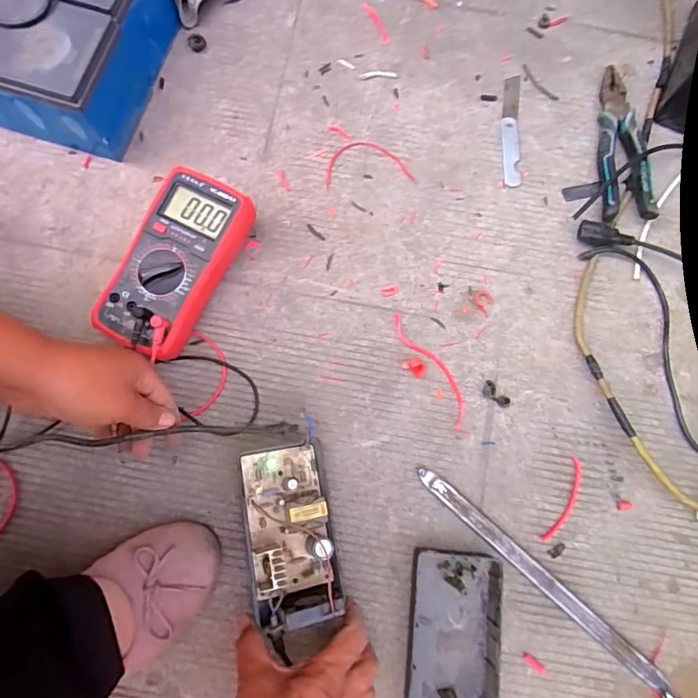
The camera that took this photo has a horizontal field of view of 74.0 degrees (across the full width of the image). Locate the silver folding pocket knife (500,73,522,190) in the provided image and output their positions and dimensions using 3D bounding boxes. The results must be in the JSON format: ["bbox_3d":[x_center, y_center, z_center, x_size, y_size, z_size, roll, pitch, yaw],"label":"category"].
[{"bbox_3d":[0.192,-0.259,0.548,0.022,0.005,0.147,4,78,0],"label":"silver folding pocket knife"}]

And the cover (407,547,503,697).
[{"bbox_3d":[0.095,0.267,0.423,0.080,0.028,0.150,6,78,0],"label":"cover"}]

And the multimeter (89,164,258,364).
[{"bbox_3d":[-0.176,-0.084,0.476,0.097,0.053,0.185,24,76,3],"label":"multimeter"}]

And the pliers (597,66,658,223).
[{"bbox_3d":[0.309,-0.241,0.532,0.062,0.031,0.201,-1,78,-2],"label":"pliers"}]

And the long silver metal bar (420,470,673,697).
[{"bbox_3d":[0.182,0.217,0.446,0.287,0.009,0.020,42,80,7],"label":"long silver metal bar"}]

